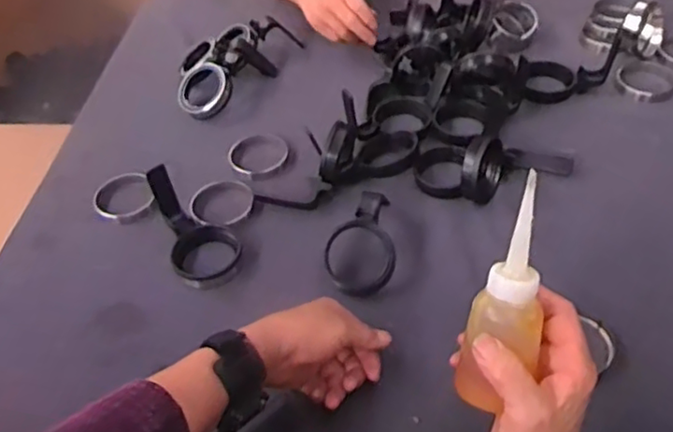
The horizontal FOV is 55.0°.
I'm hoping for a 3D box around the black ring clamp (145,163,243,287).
[{"bbox_3d":[-0.155,0.011,0.668,0.108,0.089,0.069,24,52,26],"label":"black ring clamp"}]

